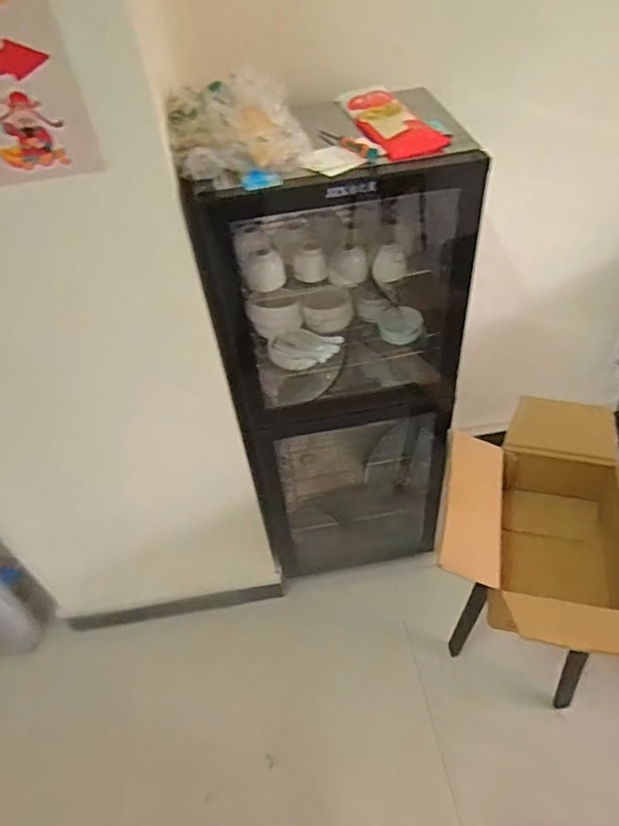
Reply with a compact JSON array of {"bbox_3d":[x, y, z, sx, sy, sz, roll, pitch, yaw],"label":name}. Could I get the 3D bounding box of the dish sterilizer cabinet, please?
[{"bbox_3d":[0.078,-0.054,1.389,0.473,1.212,0.352,-9,46,-1],"label":"dish sterilizer cabinet"}]

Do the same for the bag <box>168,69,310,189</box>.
[{"bbox_3d":[-0.115,-0.457,0.915,0.213,0.101,0.223,-9,46,-1],"label":"bag"}]

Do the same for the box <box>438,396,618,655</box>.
[{"bbox_3d":[0.508,0.260,1.176,0.453,0.275,0.532,7,48,14],"label":"box"}]

